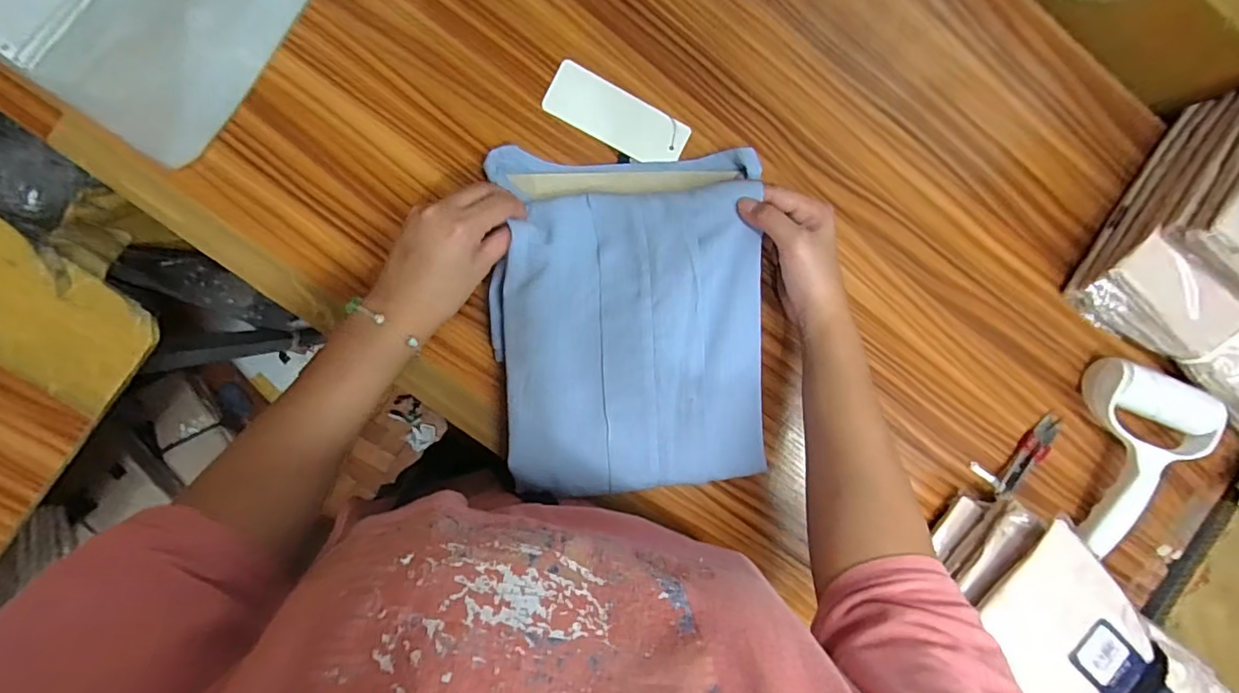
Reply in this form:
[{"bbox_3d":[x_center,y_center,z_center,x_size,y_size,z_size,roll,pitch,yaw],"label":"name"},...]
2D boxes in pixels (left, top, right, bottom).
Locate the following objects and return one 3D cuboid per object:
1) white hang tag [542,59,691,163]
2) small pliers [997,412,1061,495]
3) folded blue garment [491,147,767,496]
[{"bbox_3d":[-0.002,-0.188,0.451,0.117,0.004,0.044,27,92,-7],"label":"white hang tag"},{"bbox_3d":[0.383,0.101,0.513,0.090,0.006,0.027,-43,96,-3],"label":"small pliers"},{"bbox_3d":[0.009,-0.020,0.441,0.207,0.041,0.265,-4,93,-6],"label":"folded blue garment"}]

